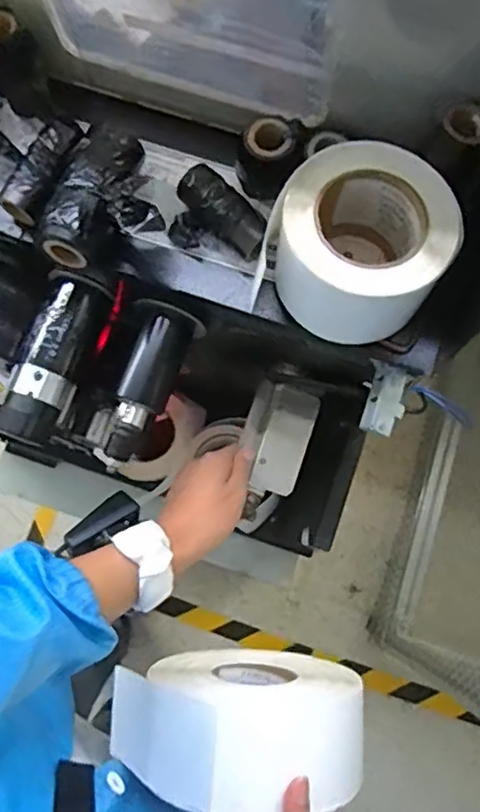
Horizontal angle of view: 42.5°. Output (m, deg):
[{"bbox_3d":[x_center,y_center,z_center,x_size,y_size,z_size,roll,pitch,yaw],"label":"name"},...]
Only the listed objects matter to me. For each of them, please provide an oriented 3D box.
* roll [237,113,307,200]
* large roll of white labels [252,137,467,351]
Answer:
[{"bbox_3d":[0.024,-0.201,0.508,0.045,0.052,0.044,0,78,1],"label":"roll"},{"bbox_3d":[0.089,-0.121,0.471,0.123,0.087,0.118,0,78,1],"label":"large roll of white labels"}]

